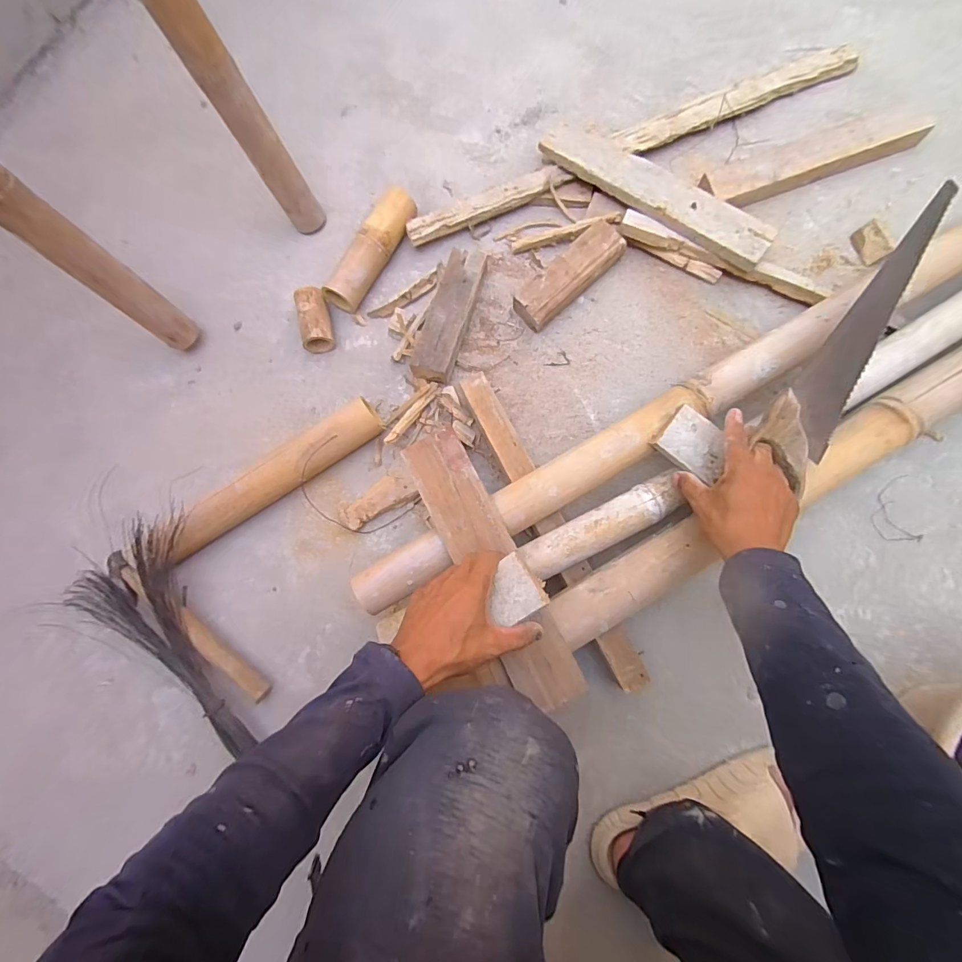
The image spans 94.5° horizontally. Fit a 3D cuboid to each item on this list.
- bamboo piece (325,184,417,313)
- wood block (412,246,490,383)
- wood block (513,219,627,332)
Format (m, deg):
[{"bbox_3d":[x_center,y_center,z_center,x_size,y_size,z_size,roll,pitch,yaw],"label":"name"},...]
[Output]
[{"bbox_3d":[-0.180,-0.384,0.742,0.057,0.070,0.216,30,85,8],"label":"bamboo piece"},{"bbox_3d":[-0.050,-0.261,0.715,0.063,0.051,0.217,17,83,7],"label":"wood block"},{"bbox_3d":[0.139,-0.323,0.712,0.197,0.053,0.070,-44,81,-3],"label":"wood block"}]

